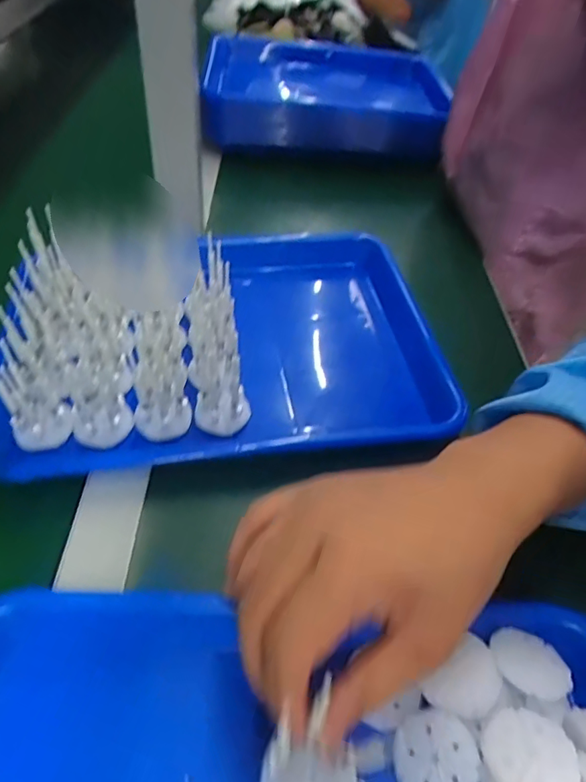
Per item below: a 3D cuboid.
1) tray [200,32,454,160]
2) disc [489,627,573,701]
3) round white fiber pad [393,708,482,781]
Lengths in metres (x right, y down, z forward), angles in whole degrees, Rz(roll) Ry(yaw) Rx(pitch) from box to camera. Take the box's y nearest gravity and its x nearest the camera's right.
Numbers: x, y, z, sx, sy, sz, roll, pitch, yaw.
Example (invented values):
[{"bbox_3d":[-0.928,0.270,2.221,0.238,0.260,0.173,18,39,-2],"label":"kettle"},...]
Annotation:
[{"bbox_3d":[0.044,-0.407,0.736,0.311,0.073,0.262,3,47,-4],"label":"tray"},{"bbox_3d":[0.118,0.135,0.263,0.037,0.004,0.034,8,27,-4],"label":"disc"},{"bbox_3d":[0.066,0.169,0.244,0.037,0.004,0.037,-7,59,13],"label":"round white fiber pad"}]

